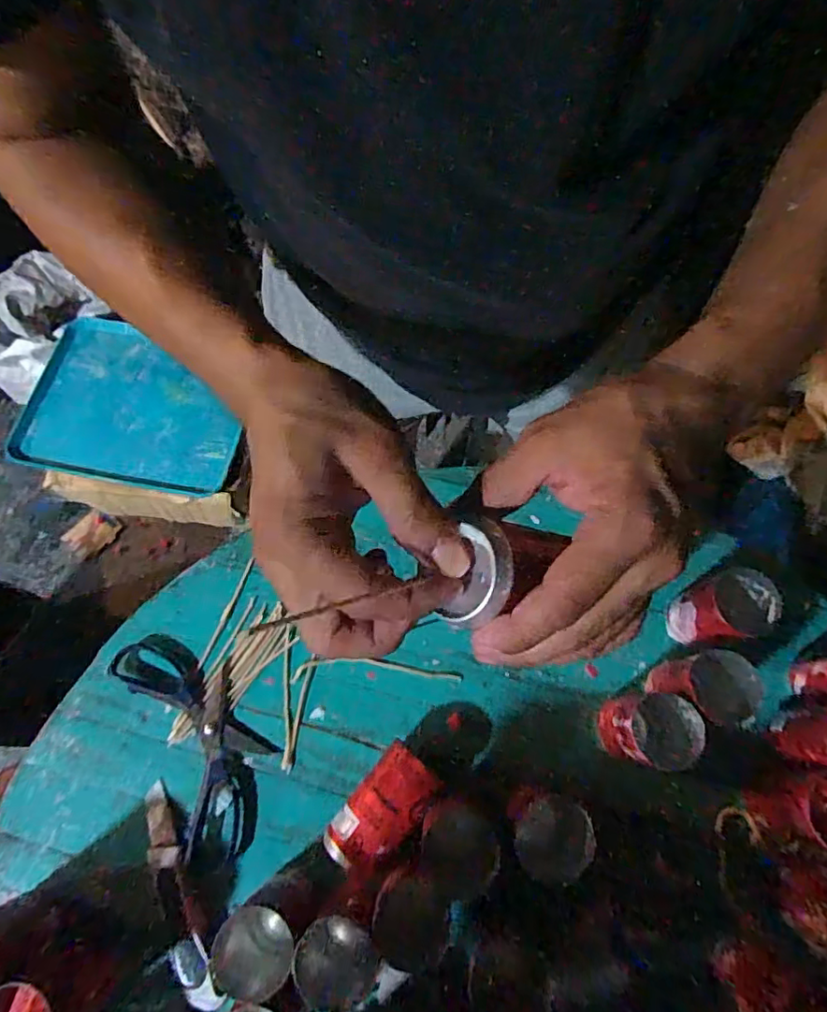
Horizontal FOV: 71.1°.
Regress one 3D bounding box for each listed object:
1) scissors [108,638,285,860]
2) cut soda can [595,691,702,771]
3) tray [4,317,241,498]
[{"bbox_3d":[-0.187,0.198,0.506,0.090,0.011,0.198,-29,72,-9],"label":"scissors"},{"bbox_3d":[0.180,0.173,0.450,0.058,0.074,0.054,-1,70,1],"label":"cut soda can"},{"bbox_3d":[-0.556,-0.211,1.168,0.450,0.054,0.352,9,70,5],"label":"tray"}]

